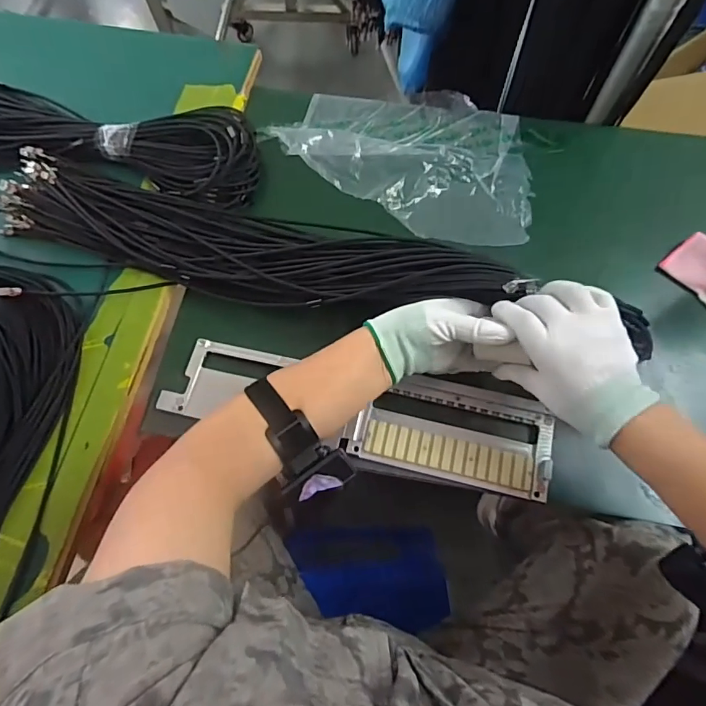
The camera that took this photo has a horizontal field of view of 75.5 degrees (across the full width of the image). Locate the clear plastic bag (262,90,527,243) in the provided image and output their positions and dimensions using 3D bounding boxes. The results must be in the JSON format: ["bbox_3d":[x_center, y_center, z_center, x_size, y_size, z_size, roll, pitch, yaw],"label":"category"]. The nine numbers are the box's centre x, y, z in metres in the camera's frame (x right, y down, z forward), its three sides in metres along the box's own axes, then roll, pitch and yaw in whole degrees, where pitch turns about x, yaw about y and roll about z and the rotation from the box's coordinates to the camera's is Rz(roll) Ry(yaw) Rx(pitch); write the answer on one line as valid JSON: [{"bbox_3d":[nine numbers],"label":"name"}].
[{"bbox_3d":[0.085,-0.266,0.598,0.334,0.045,0.216,28,71,6],"label":"clear plastic bag"}]

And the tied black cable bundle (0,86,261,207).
[{"bbox_3d":[-0.480,-0.293,0.608,0.722,0.052,0.203,8,70,5],"label":"tied black cable bundle"}]

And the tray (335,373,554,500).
[{"bbox_3d":[0.102,0.080,0.479,0.205,0.015,0.102,13,71,6],"label":"tray"}]

